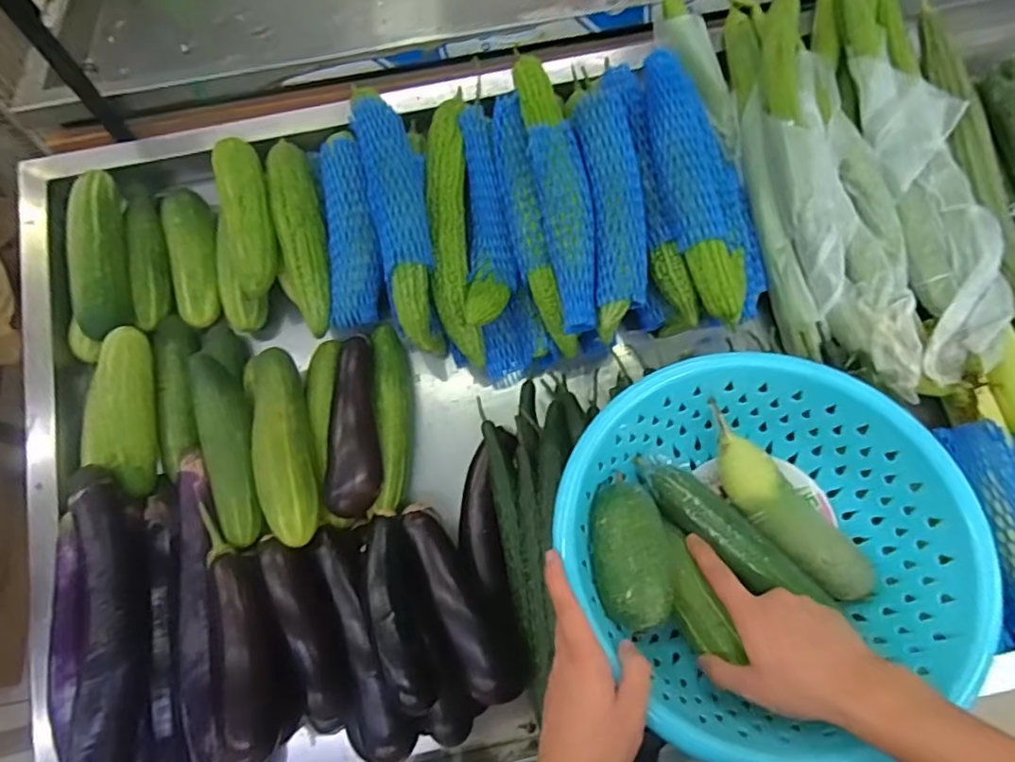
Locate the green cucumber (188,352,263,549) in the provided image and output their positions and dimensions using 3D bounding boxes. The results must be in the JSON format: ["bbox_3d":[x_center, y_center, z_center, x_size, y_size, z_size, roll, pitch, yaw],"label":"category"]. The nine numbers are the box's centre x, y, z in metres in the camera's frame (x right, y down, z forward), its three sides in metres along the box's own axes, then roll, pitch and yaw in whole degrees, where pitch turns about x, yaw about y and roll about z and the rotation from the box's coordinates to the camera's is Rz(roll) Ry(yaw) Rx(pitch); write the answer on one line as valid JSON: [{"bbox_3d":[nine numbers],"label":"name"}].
[{"bbox_3d":[-0.315,0.070,0.657,0.053,0.049,0.219,-20,70,-5],"label":"green cucumber"}]

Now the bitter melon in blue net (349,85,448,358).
[{"bbox_3d":[-0.132,-0.204,0.720,0.064,0.105,0.336,-14,70,-3],"label":"bitter melon in blue net"}]

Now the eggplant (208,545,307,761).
[{"bbox_3d":[-0.250,0.264,0.583,0.066,0.049,0.204,-18,70,-5],"label":"eggplant"}]

